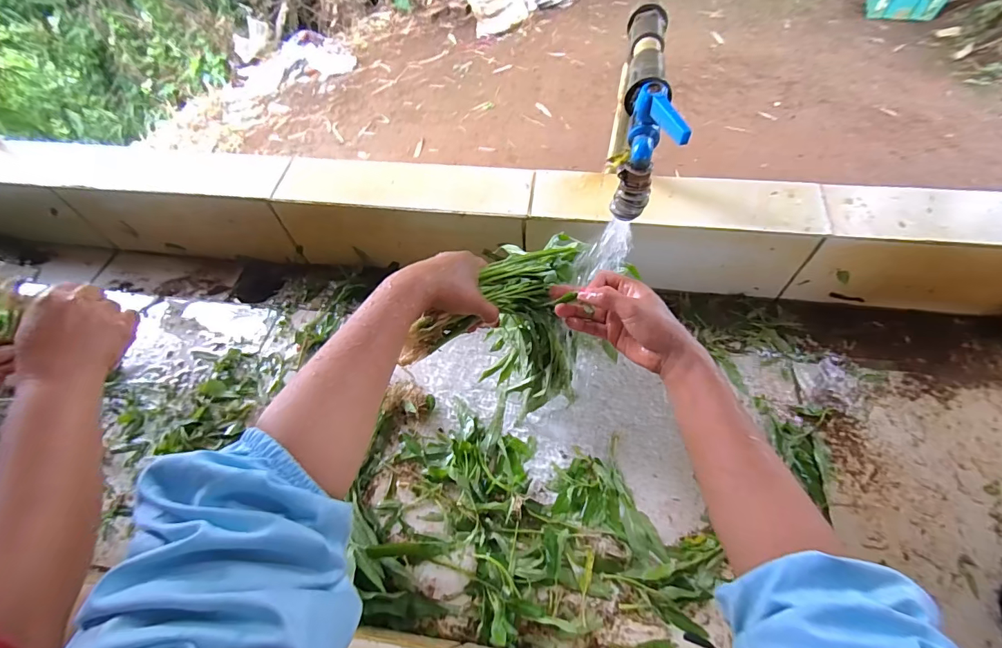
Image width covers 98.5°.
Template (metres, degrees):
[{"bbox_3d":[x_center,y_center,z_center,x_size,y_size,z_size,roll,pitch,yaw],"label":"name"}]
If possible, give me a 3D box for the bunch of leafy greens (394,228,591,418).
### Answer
[{"bbox_3d":[0.030,0.013,0.511,0.122,0.198,0.234,27,62,20],"label":"bunch of leafy greens"}]

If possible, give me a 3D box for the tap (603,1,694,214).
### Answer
[{"bbox_3d":[0.141,-0.218,0.421,0.044,0.096,0.253,6,57,8],"label":"tap"}]

